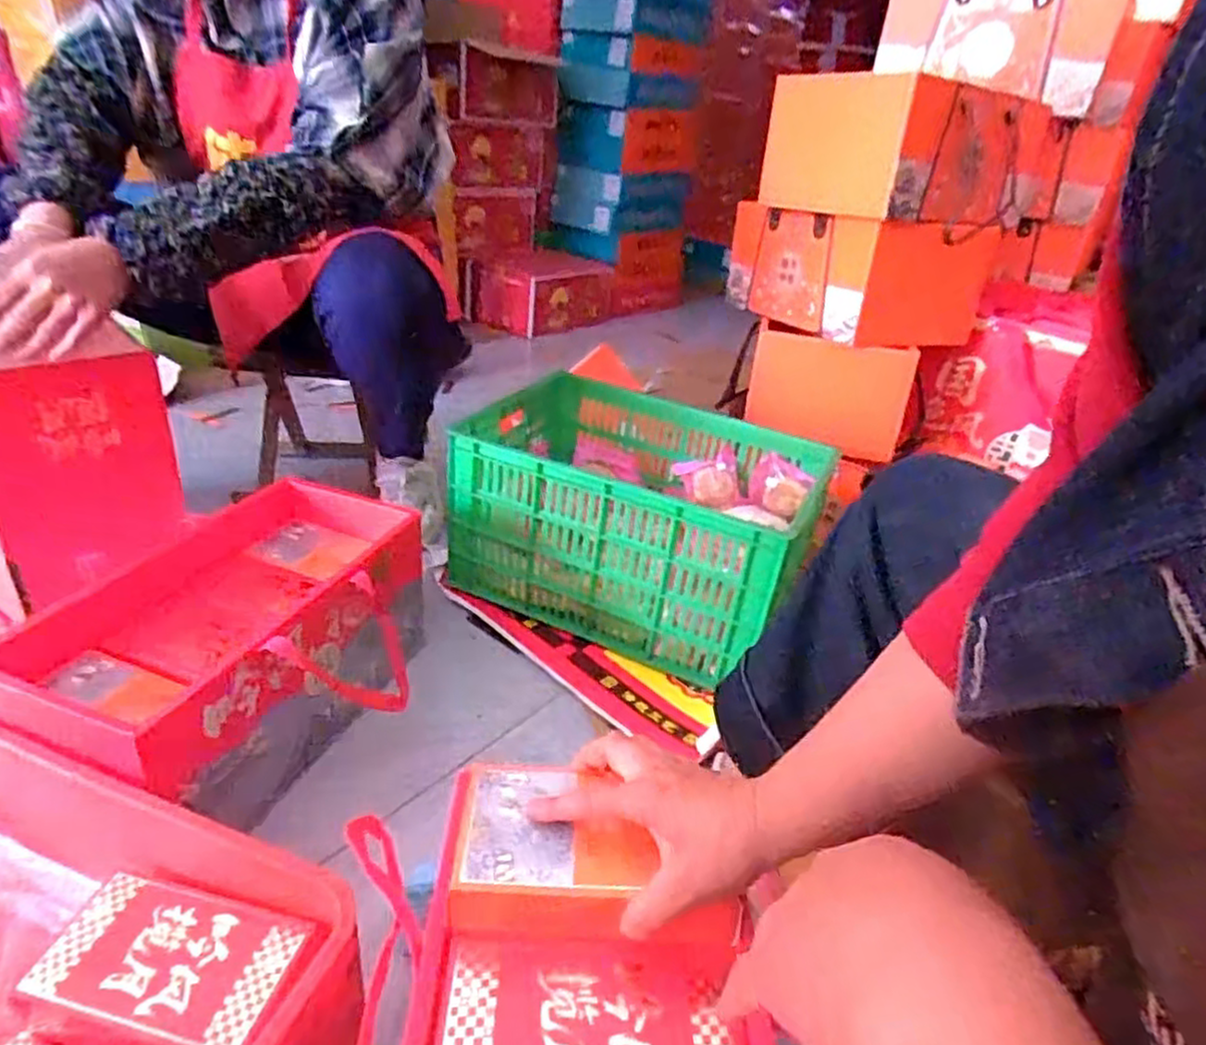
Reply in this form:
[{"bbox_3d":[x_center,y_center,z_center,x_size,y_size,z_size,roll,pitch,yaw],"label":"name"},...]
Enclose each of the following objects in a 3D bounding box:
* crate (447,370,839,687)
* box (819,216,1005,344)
[{"bbox_3d":[0.050,-0.024,1.136,0.493,0.245,0.376,17,30,18],"label":"crate"},{"bbox_3d":[0.504,-0.394,1.218,0.288,0.184,0.102,-6,31,-21],"label":"box"}]

